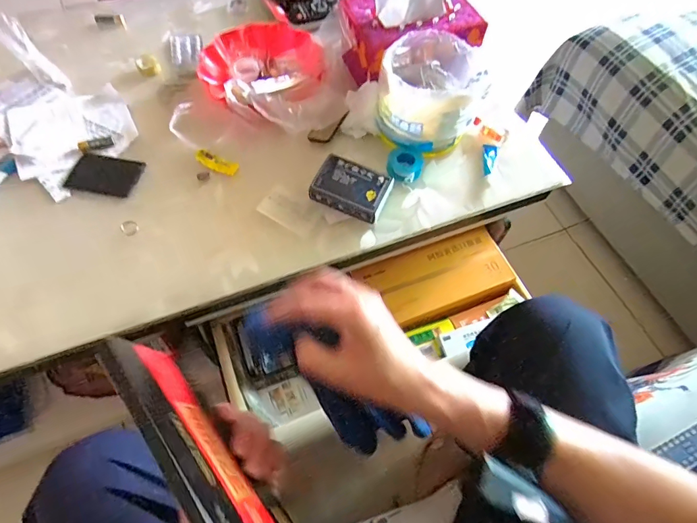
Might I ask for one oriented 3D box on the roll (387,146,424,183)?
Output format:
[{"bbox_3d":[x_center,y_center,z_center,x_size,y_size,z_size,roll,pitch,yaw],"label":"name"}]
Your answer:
[{"bbox_3d":[0.084,-0.144,0.617,0.054,0.020,0.049,19,62,7],"label":"roll"}]

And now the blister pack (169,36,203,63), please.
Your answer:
[{"bbox_3d":[-0.290,-0.384,0.745,0.053,0.008,0.065,-12,63,-9],"label":"blister pack"}]

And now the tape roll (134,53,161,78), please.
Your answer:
[{"bbox_3d":[-0.341,-0.332,0.709,0.035,0.021,0.036,1,61,-2],"label":"tape roll"}]

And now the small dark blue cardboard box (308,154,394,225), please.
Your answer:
[{"bbox_3d":[0.005,-0.103,0.583,0.101,0.029,0.069,23,63,10],"label":"small dark blue cardboard box"}]

